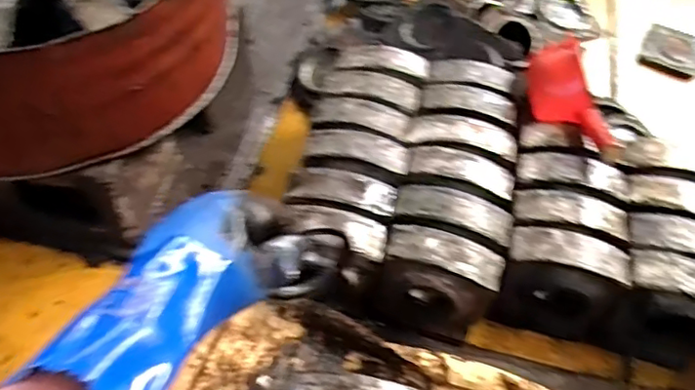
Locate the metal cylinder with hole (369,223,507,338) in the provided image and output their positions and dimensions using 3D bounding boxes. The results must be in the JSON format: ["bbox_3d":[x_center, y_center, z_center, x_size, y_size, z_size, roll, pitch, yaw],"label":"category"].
[{"bbox_3d":[0.125,0.132,0.853,0.161,0.165,0.078,17,52,9],"label":"metal cylinder with hole"}]

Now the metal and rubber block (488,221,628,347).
[{"bbox_3d":[0.313,0.134,0.853,0.177,0.142,0.094,13,52,6],"label":"metal and rubber block"}]

